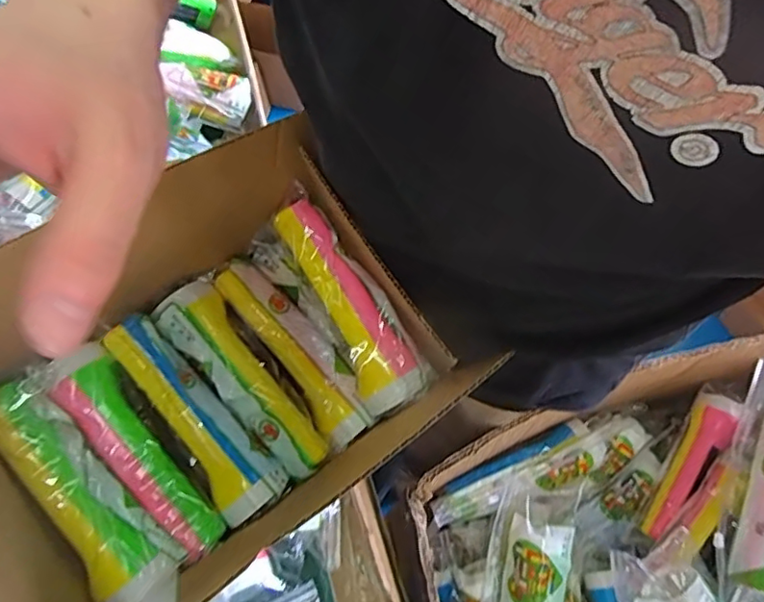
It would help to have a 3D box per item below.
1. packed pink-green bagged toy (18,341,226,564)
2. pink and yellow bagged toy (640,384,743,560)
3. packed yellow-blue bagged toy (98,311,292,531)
[{"bbox_3d":[-0.163,0.098,0.369,0.040,0.035,0.163,-38,88,-13],"label":"packed pink-green bagged toy"},{"bbox_3d":[0.314,0.168,0.552,0.026,0.074,0.160,39,81,-22],"label":"pink and yellow bagged toy"},{"bbox_3d":[-0.136,0.082,0.396,0.049,0.029,0.159,-39,86,-13],"label":"packed yellow-blue bagged toy"}]

